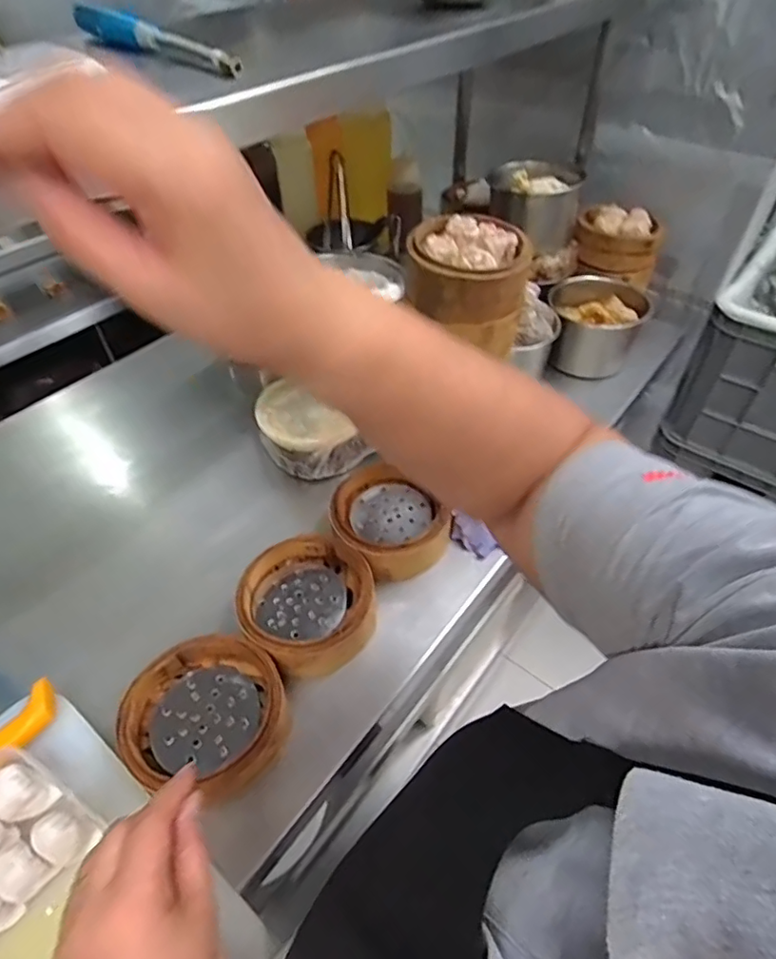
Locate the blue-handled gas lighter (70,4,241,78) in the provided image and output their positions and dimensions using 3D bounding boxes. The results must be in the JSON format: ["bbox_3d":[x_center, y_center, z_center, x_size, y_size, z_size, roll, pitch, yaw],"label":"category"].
[{"bbox_3d":[-0.186,-0.351,0.432,0.222,0.027,0.019,32,57,28],"label":"blue-handled gas lighter"}]

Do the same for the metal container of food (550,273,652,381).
[{"bbox_3d":[0.345,-0.253,0.923,0.150,0.134,0.126,7,49,9],"label":"metal container of food"}]

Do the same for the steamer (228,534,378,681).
[{"bbox_3d":[-0.087,0.135,0.586,0.142,0.049,0.145,-1,48,1],"label":"steamer"}]

